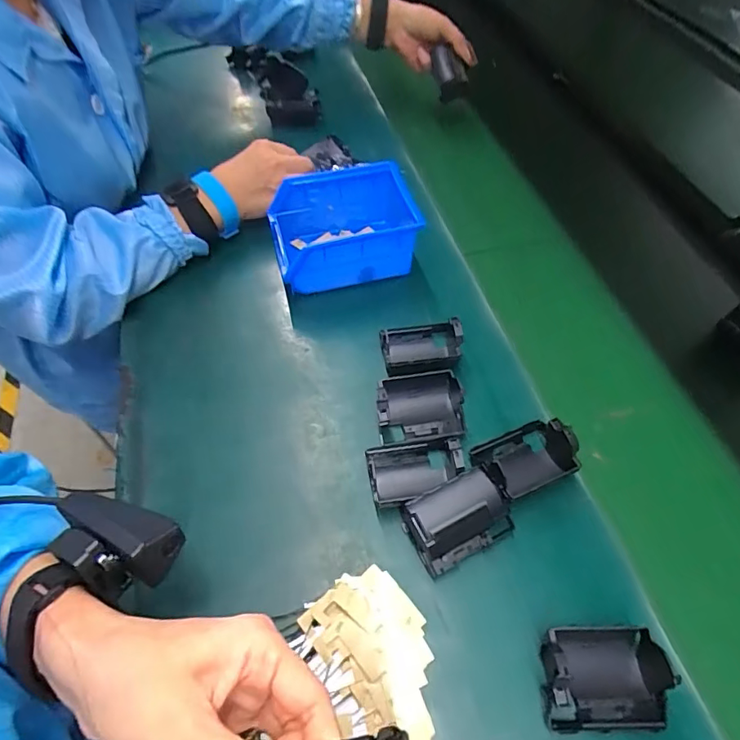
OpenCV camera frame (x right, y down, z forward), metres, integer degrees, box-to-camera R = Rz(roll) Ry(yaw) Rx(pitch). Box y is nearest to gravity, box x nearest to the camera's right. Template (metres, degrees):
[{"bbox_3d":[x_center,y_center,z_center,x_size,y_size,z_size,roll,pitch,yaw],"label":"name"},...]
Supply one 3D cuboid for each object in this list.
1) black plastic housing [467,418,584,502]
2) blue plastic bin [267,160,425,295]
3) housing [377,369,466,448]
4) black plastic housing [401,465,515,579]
[{"bbox_3d":[0.120,0.068,0.380,0.076,0.039,0.053,-20,58,-14],"label":"black plastic housing"},{"bbox_3d":[-0.023,-0.142,0.505,0.149,0.078,0.110,-13,56,-9],"label":"blue plastic bin"},{"bbox_3d":[0.041,0.029,0.405,0.072,0.037,0.054,-7,55,-6],"label":"housing"},{"bbox_3d":[0.063,0.108,0.350,0.070,0.044,0.046,-22,58,-16],"label":"black plastic housing"}]

